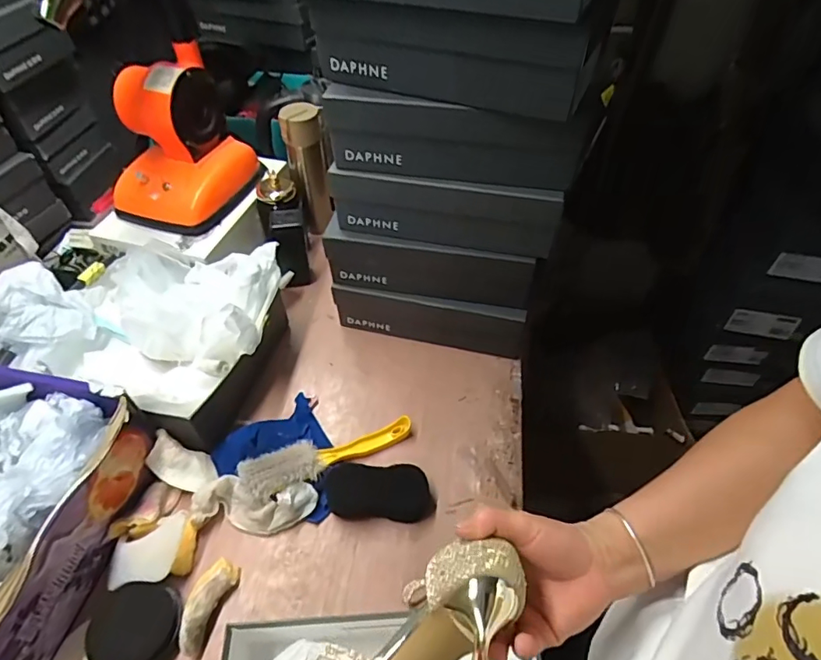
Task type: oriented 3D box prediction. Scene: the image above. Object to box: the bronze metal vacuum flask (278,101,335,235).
[{"bbox_3d":[-0.183,-0.285,0.929,0.065,0.245,0.052,-12,50,-10],"label":"bronze metal vacuum flask"}]

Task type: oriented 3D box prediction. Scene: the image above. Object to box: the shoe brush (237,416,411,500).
[{"bbox_3d":[-0.108,0.162,0.680,0.232,0.040,0.055,-12,49,-27],"label":"shoe brush"}]

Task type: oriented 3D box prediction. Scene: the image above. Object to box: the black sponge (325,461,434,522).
[{"bbox_3d":[-0.041,0.204,0.649,0.136,0.037,0.061,2,49,1],"label":"black sponge"}]

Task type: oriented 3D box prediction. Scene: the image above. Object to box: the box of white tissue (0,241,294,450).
[{"bbox_3d":[-0.388,-0.019,0.756,0.373,0.144,0.298,11,50,9],"label":"box of white tissue"}]

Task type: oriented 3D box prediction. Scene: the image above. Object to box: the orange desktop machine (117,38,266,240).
[{"bbox_3d":[-0.377,-0.304,0.833,0.184,0.202,0.210,23,53,19],"label":"orange desktop machine"}]

